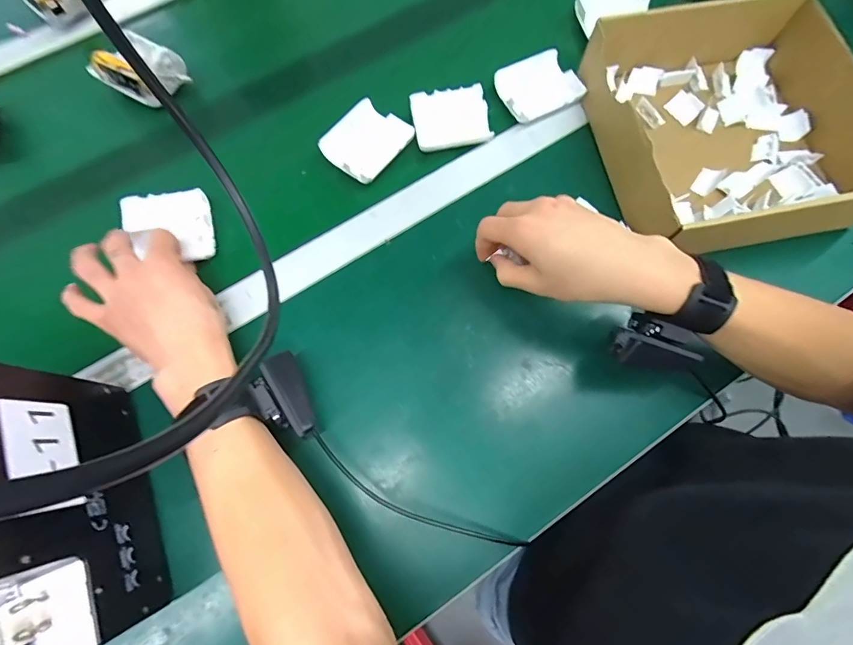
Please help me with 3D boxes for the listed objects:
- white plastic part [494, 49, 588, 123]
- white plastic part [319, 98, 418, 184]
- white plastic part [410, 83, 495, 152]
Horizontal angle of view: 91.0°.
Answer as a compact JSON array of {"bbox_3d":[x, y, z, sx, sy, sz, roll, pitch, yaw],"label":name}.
[{"bbox_3d":[0.125,-0.262,0.461,0.078,0.017,0.068,-25,73,-7],"label":"white plastic part"},{"bbox_3d":[-0.064,-0.193,0.445,0.071,0.008,0.081,36,78,7],"label":"white plastic part"},{"bbox_3d":[0.026,-0.223,0.460,0.080,0.012,0.063,-9,94,6],"label":"white plastic part"}]

